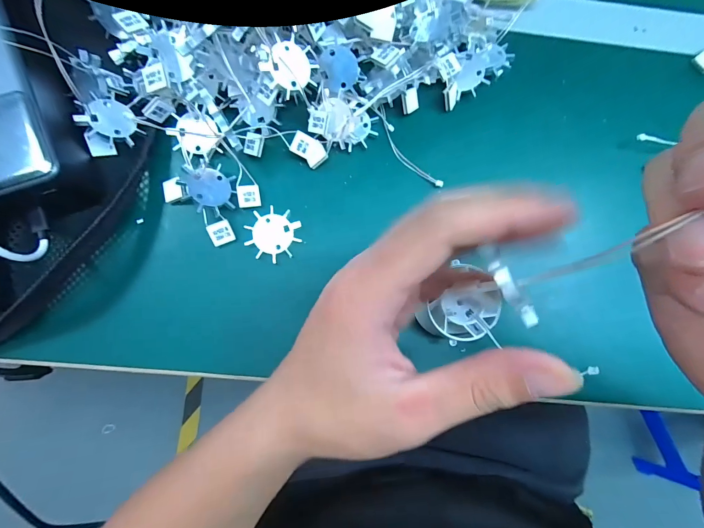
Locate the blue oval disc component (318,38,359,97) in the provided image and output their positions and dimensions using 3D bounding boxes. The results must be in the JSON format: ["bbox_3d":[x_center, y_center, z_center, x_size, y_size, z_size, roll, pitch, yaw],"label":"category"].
[{"bbox_3d":[-0.009,-0.141,0.242,0.029,0.005,0.030,34,94,-21],"label":"blue oval disc component"}]

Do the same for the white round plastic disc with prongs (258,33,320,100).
[{"bbox_3d":[-0.041,-0.133,0.229,0.035,0.004,0.037,-7,104,-30],"label":"white round plastic disc with prongs"}]

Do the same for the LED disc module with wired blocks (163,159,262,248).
[{"bbox_3d":[-0.100,-0.050,0.238,0.059,0.018,0.048,41,82,2],"label":"LED disc module with wired blocks"}]

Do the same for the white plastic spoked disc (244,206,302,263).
[{"bbox_3d":[-0.057,-0.022,0.246,0.037,0.004,0.036,0,82,-4],"label":"white plastic spoked disc"}]

